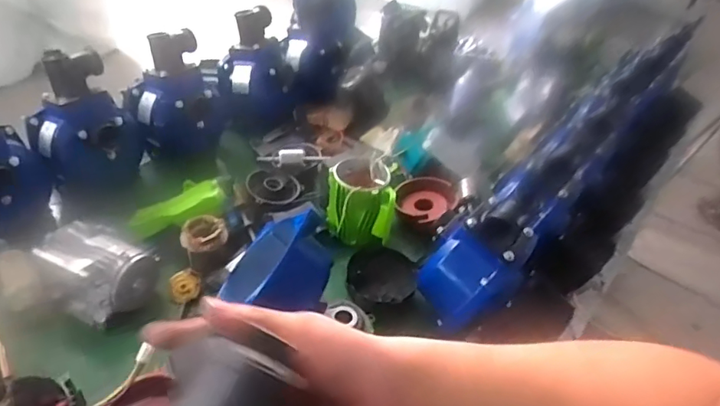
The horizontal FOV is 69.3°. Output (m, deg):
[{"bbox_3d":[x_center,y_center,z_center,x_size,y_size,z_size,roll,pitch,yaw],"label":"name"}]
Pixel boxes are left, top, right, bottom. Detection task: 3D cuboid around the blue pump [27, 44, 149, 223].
[{"bbox_3d":[-0.561,-0.139,1.084,0.202,0.270,0.191,-23,48,-31],"label":"blue pump"}]

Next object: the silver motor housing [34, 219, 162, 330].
[{"bbox_3d":[-0.470,0.118,0.939,0.170,0.124,0.135,20,41,15],"label":"silver motor housing"}]

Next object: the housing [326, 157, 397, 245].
[{"bbox_3d":[-0.002,0.003,1.133,0.141,0.149,0.147,3,40,-5],"label":"housing"}]

